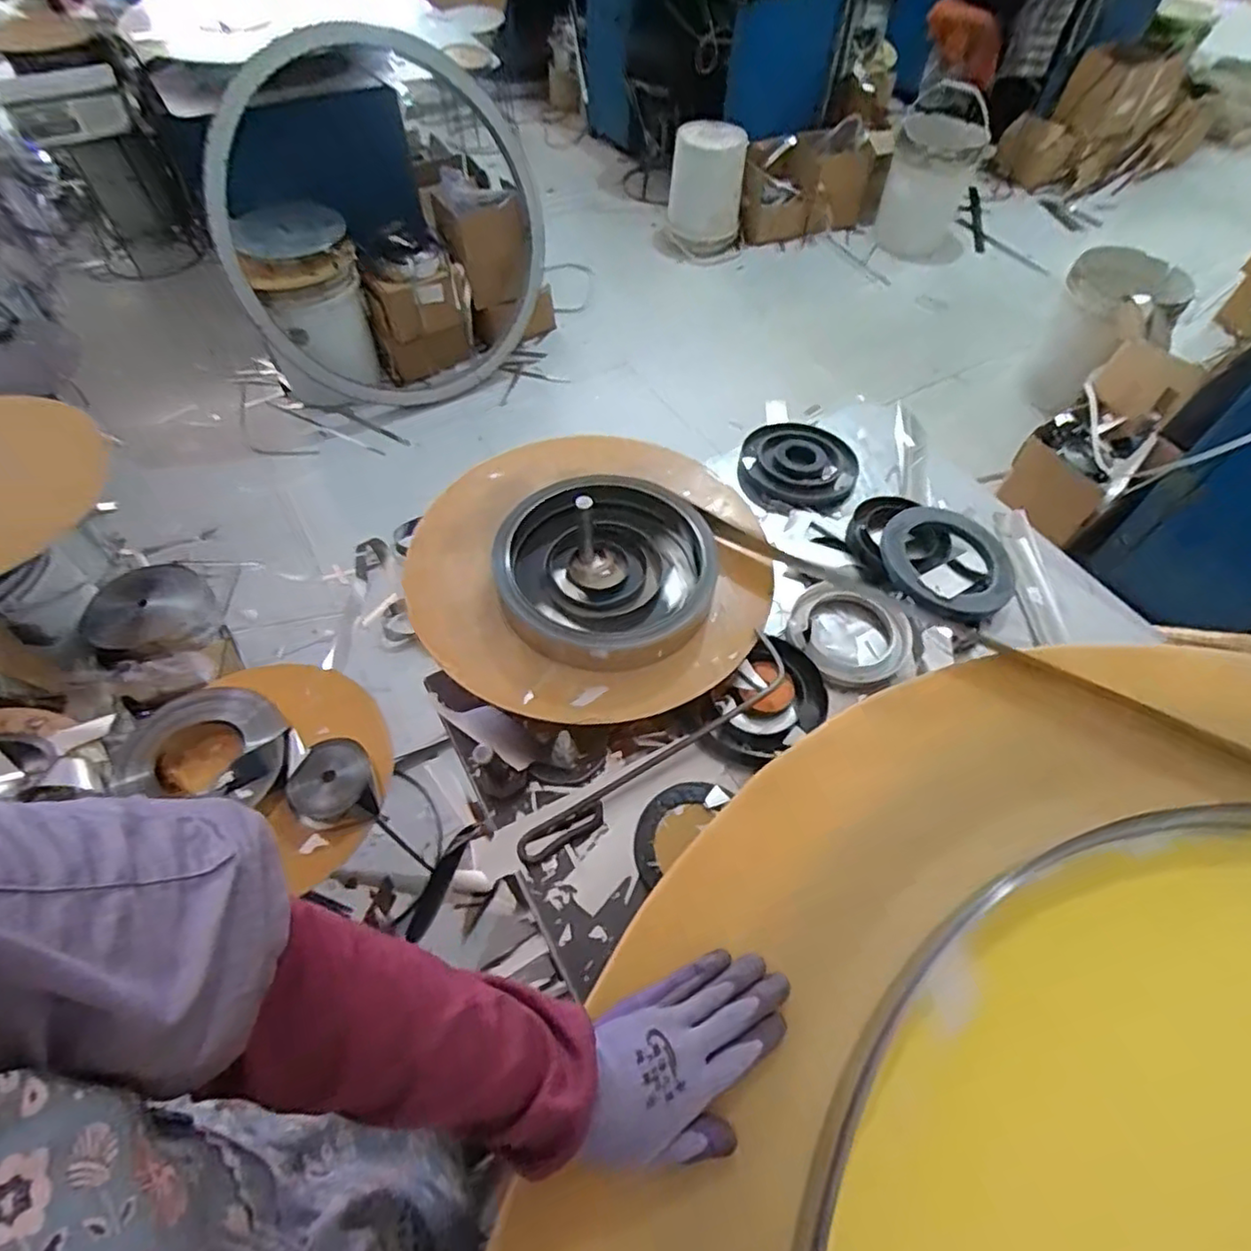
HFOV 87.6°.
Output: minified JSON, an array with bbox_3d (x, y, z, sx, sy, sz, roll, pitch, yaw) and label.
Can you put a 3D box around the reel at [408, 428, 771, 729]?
[{"bbox_3d":[-0.030,-0.085,0.725,0.368,0.084,0.404,1,56,-1],"label":"reel"}]

